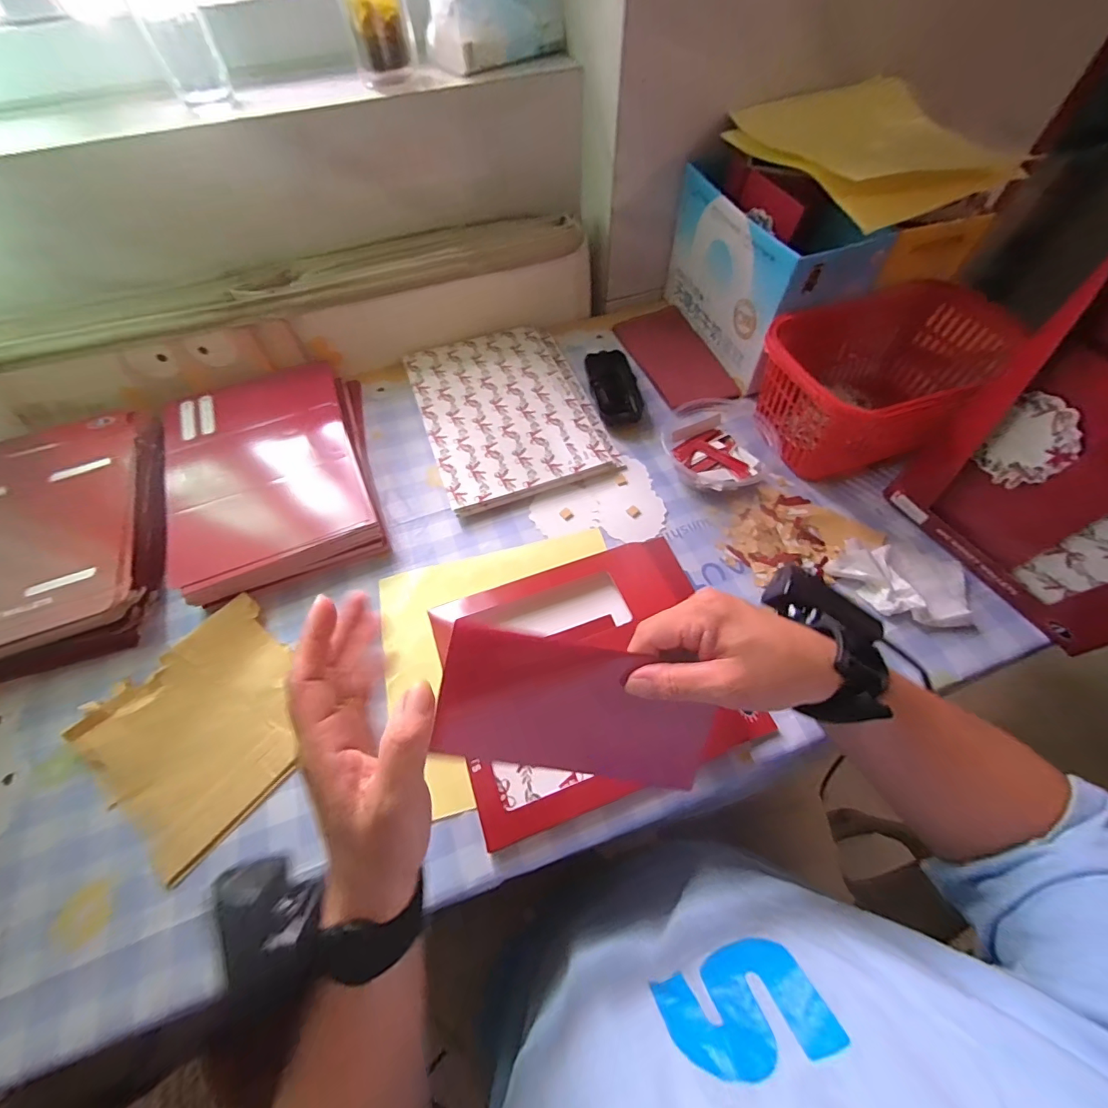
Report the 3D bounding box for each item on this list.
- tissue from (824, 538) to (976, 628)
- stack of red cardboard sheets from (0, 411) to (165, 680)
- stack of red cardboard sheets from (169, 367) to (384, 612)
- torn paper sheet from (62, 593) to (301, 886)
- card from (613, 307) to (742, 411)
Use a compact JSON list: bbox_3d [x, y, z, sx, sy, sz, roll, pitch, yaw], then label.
[{"bbox_3d":[0.315,0.024,0.423,0.115,0.020,0.080,1,60,2],"label":"tissue"},{"bbox_3d":[-0.492,-0.018,0.445,0.221,0.039,0.267,-19,61,-9],"label":"stack of red cardboard sheets"},{"bbox_3d":[-0.297,-0.099,0.490,0.187,0.031,0.291,-17,61,-8],"label":"stack of red cardboard sheets"},{"bbox_3d":[-0.277,0.136,0.376,0.156,0.017,0.150,37,67,21],"label":"torn paper sheet"},{"bbox_3d":[0.154,-0.252,0.595,0.096,0.009,0.176,-18,61,-9],"label":"card"}]

